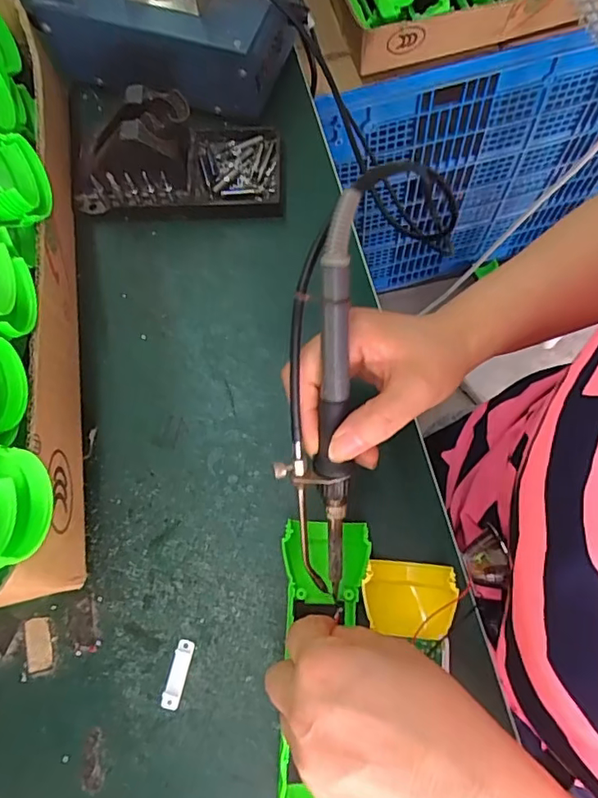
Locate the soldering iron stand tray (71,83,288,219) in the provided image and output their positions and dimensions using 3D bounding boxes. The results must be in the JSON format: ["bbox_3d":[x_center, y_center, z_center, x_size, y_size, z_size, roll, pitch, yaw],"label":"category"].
[{"bbox_3d":[-0.091,-0.190,0.396,0.152,0.071,0.085,2,71,3],"label":"soldering iron stand tray"}]

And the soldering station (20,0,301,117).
[{"bbox_3d":[-0.113,-0.318,0.401,0.202,0.124,0.109,16,72,7],"label":"soldering station"}]

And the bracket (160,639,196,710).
[{"bbox_3d":[-0.071,0.162,0.311,0.010,0.005,0.037,12,72,6],"label":"bracket"}]

